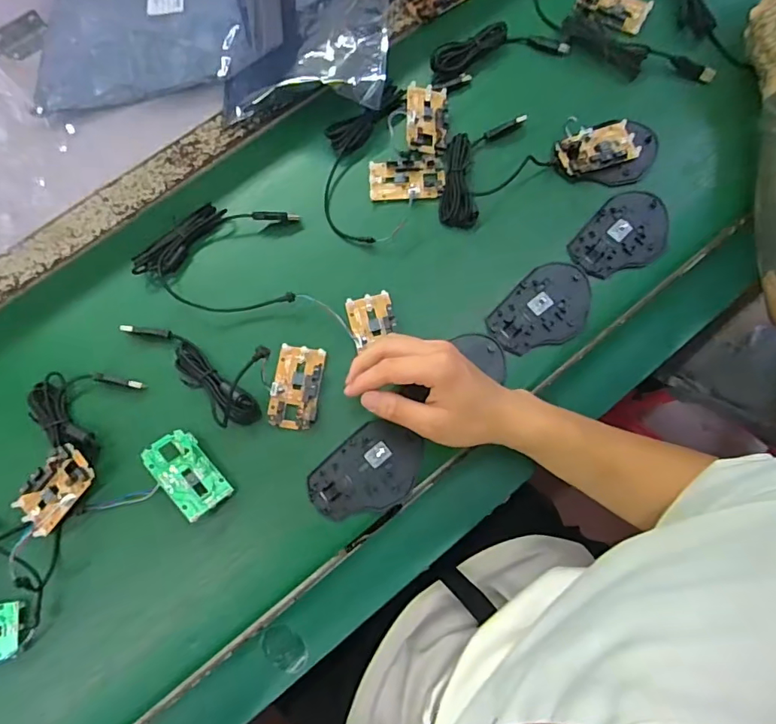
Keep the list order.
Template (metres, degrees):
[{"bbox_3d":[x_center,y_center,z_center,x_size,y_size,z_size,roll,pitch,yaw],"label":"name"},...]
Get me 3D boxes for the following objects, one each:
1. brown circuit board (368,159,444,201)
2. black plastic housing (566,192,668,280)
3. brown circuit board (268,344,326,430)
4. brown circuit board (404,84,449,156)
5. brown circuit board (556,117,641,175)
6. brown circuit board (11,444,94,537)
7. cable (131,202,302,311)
[{"bbox_3d":[0.020,-0.191,0.536,0.077,0.007,0.042,-3,73,2],"label":"brown circuit board"},{"bbox_3d":[0.236,-0.126,0.515,0.106,0.005,0.072,-44,77,-10],"label":"black plastic housing"},{"bbox_3d":[-0.085,0.023,0.481,0.044,0.012,0.077,6,74,4],"label":"brown circuit board"},{"bbox_3d":[0.042,-0.261,0.546,0.043,0.010,0.082,1,73,3],"label":"brown circuit board"},{"bbox_3d":[0.218,-0.222,0.535,0.079,0.016,0.047,-19,74,-3],"label":"brown circuit board"},{"bbox_3d":[-0.296,0.115,0.454,0.044,0.014,0.076,45,96,7],"label":"brown circuit board"},{"bbox_3d":[-0.170,-0.105,0.513,0.154,0.023,0.112,0,73,2],"label":"cable"}]

